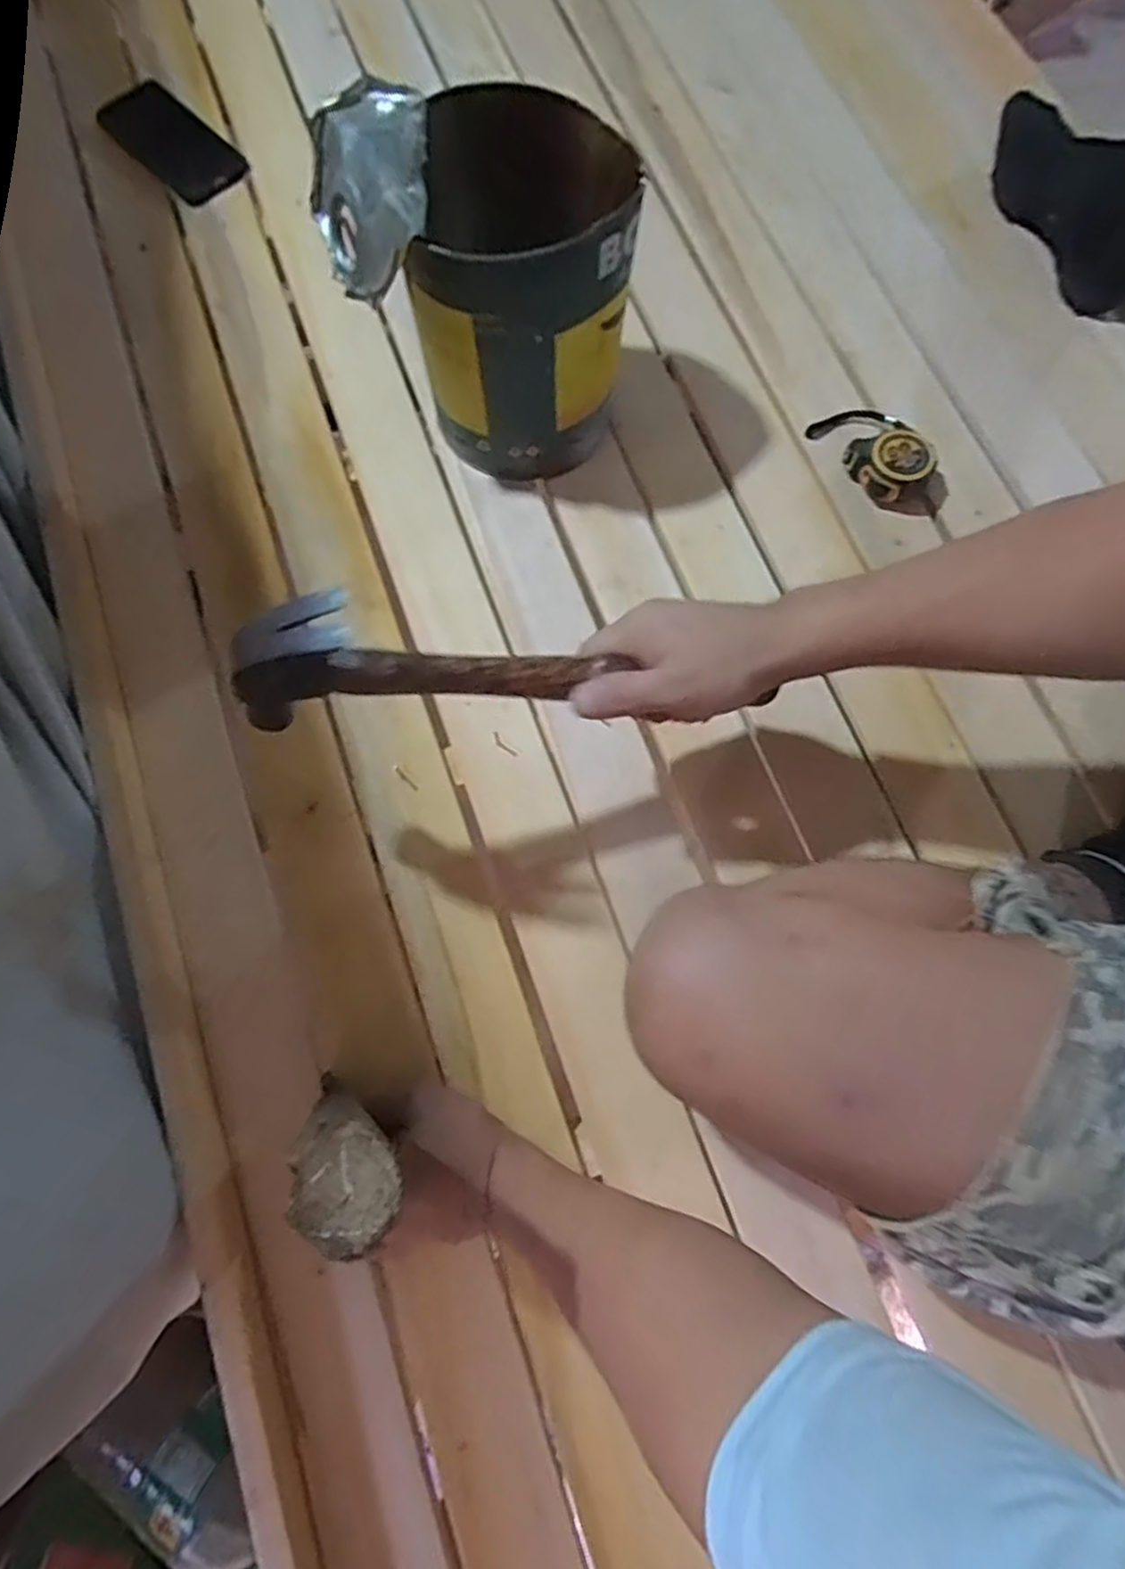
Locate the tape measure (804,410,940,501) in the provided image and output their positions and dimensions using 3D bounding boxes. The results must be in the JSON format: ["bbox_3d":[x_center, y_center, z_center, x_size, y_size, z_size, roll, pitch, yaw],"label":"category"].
[{"bbox_3d":[0.285,-0.311,0.641,0.067,0.034,0.108,-38,80,-8],"label":"tape measure"}]

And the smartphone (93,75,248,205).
[{"bbox_3d":[-0.410,-0.673,0.741,0.176,0.012,0.079,43,81,9],"label":"smartphone"}]

